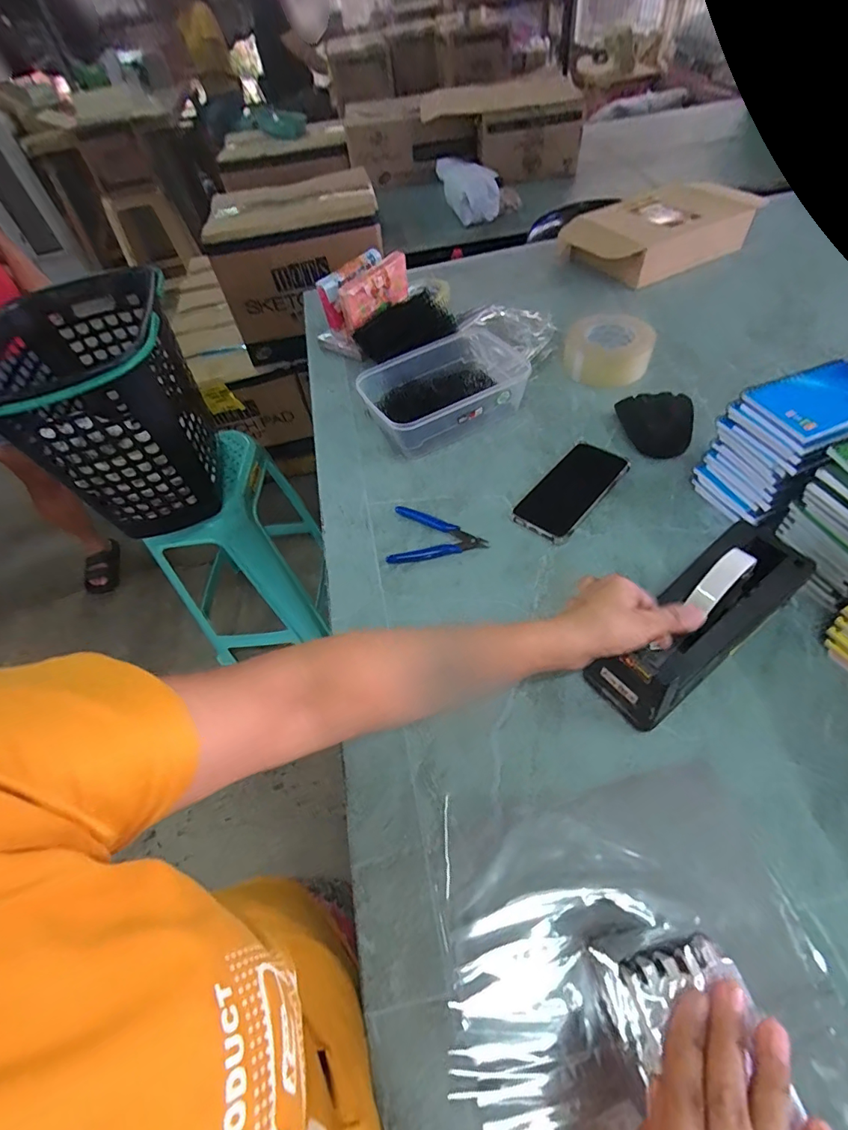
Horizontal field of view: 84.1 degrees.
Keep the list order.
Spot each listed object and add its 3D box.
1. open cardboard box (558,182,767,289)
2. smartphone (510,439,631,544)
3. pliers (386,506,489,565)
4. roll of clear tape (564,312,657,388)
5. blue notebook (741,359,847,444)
[{"bbox_3d":[0.488,-0.700,0.988,0.368,0.084,0.230,-23,55,-8],"label":"open cardboard box"},{"bbox_3d":[0.192,-0.099,0.614,0.082,0.011,0.173,35,66,28],"label":"smartphone"},{"bbox_3d":[0.018,-0.038,0.590,0.120,0.007,0.086,3,56,10],"label":"pliers"},{"bbox_3d":[0.301,-0.353,0.769,0.130,0.050,0.134,-4,55,5],"label":"roll of clear tape"},{"bbox_3d":[0.414,-0.174,0.486,0.129,0.012,0.088,-21,55,-7],"label":"blue notebook"}]

